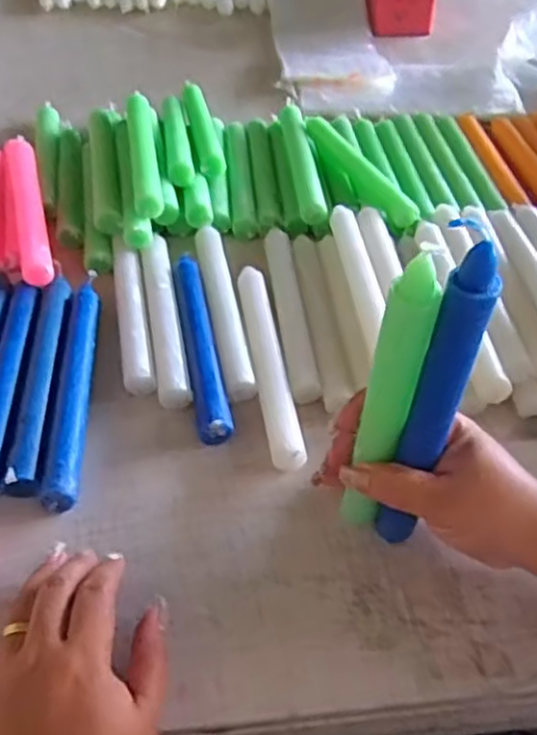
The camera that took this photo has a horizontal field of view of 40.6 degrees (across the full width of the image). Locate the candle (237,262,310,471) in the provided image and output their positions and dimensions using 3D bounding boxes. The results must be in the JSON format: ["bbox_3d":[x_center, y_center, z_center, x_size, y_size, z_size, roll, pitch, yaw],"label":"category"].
[{"bbox_3d":[-0.001,-0.006,0.525,0.023,0.017,0.199,-6,45,-7],"label":"candle"}]

